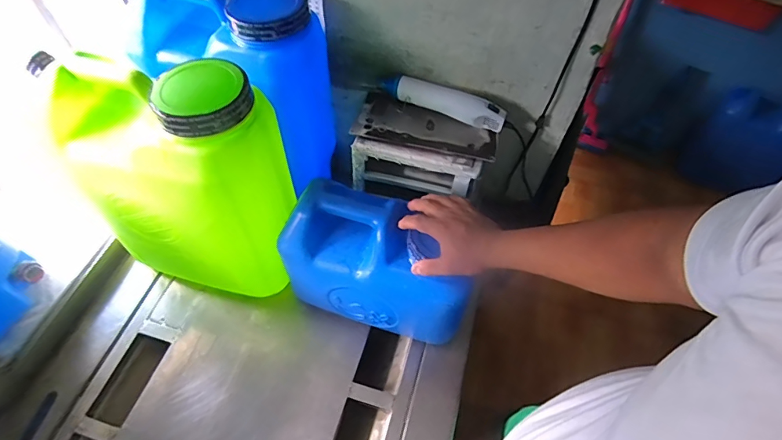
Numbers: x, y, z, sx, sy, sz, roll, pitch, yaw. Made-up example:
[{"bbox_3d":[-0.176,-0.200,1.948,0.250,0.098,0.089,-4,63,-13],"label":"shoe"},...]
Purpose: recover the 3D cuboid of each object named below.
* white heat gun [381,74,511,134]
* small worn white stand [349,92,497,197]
[{"bbox_3d":[0.091,-0.206,0.755,0.218,0.050,0.038,20,58,12],"label":"white heat gun"},{"bbox_3d":[0.055,-0.121,0.774,0.240,0.087,0.121,12,56,7],"label":"small worn white stand"}]

